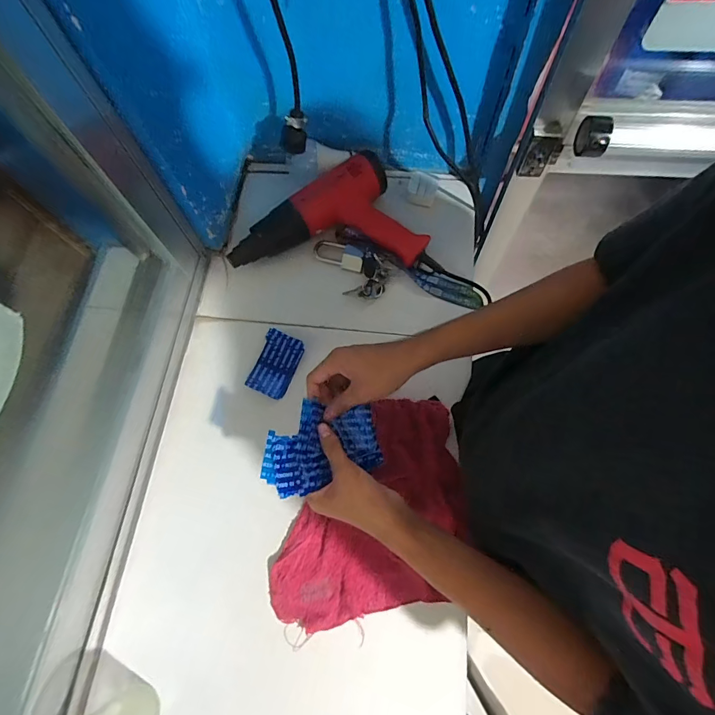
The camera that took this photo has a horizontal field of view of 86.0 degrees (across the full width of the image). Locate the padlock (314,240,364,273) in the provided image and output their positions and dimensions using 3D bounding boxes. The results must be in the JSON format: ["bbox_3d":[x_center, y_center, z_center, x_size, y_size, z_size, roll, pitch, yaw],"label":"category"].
[{"bbox_3d":[-0.027,-0.162,0.603,0.081,0.024,0.034,21,72,10],"label":"padlock"}]

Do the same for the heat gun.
[{"bbox_3d":[-0.043,-0.224,0.600,0.296,0.080,0.157,-1,70,2],"label":"heat gun"}]

